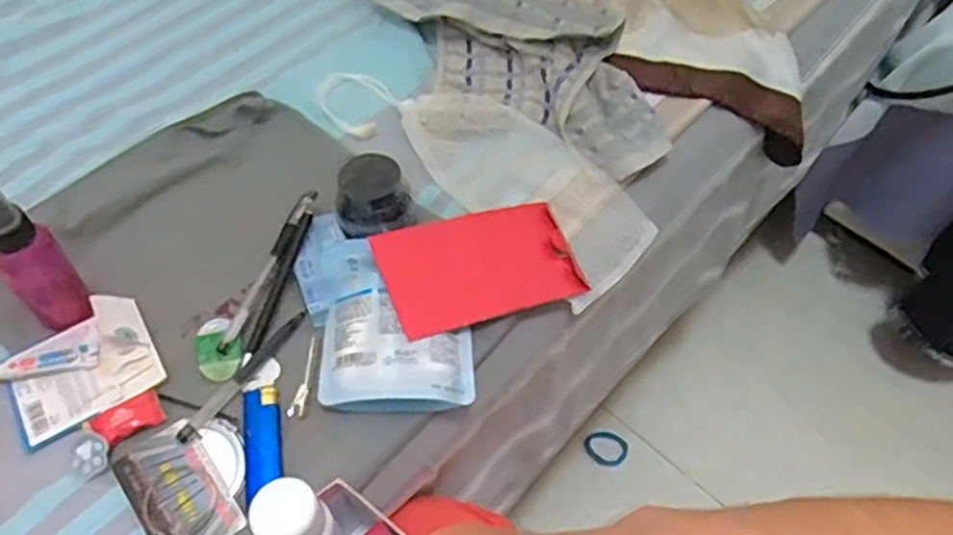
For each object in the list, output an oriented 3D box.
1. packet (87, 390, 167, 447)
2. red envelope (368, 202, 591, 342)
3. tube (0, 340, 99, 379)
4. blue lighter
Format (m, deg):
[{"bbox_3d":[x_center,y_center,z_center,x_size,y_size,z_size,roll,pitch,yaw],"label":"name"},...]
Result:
[{"bbox_3d":[-0.234,0.101,0.474,0.043,0.004,0.025,-25,62,-18],"label":"packet"},{"bbox_3d":[0.006,-0.003,0.540,0.156,0.006,0.082,-14,74,-25],"label":"red envelope"},{"bbox_3d":[-0.300,0.066,0.492,0.069,0.006,0.020,-11,59,-10],"label":"tube"},{"bbox_3d":[-0.143,0.117,0.475,0.023,0.010,0.073,-7,58,-7],"label":"blue lighter"}]

